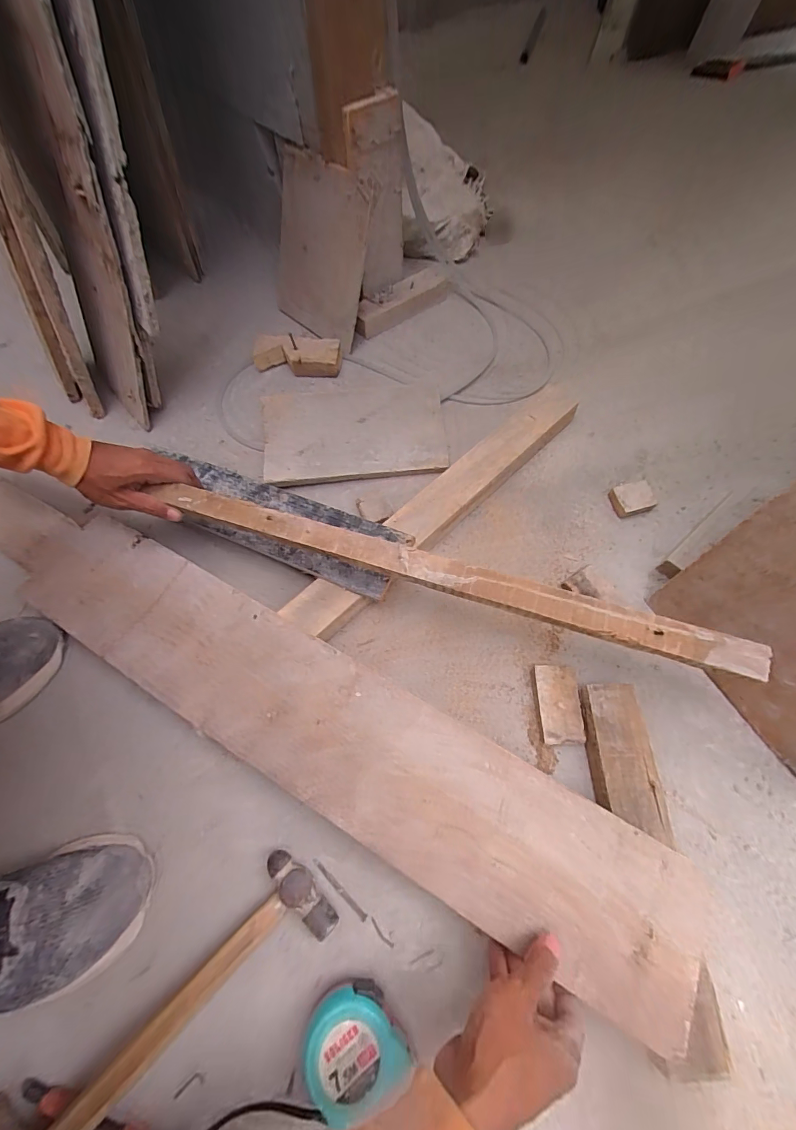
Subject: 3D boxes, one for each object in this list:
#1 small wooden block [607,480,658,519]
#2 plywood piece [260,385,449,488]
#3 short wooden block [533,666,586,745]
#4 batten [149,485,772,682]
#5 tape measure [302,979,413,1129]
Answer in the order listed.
[{"bbox_3d":[0.334,-0.094,0.607,0.053,0.022,0.045,-17,65,-6],"label":"small wooden block"},{"bbox_3d":[-0.067,-0.206,0.661,0.276,0.018,0.160,-6,71,-2],"label":"plywood piece"},{"bbox_3d":[0.186,0.162,0.495,0.047,0.020,0.085,2,65,3],"label":"short wooden block"},{"bbox_3d":[0.034,0.005,0.446,0.619,0.014,0.036,16,66,11],"label":"batten"},{"bbox_3d":[-0.039,0.410,0.365,0.079,0.045,0.080,-1,64,2],"label":"tape measure"}]

